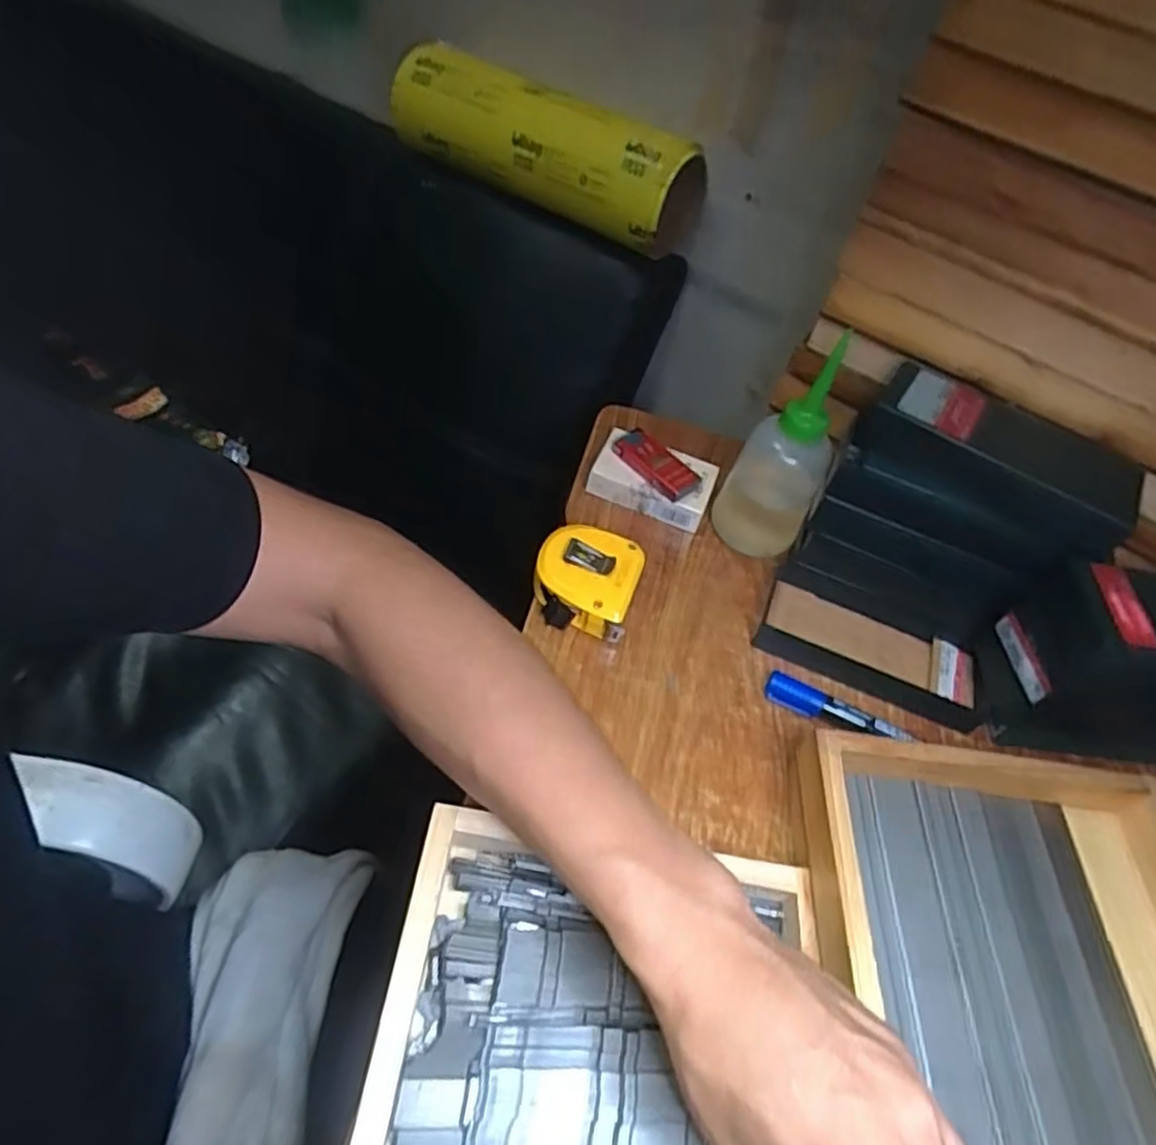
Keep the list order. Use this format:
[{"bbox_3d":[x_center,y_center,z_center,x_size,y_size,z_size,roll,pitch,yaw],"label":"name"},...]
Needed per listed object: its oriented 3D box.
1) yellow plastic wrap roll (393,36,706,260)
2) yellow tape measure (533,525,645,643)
[{"bbox_3d":[-0.042,-0.419,0.696,0.348,0.107,0.076,34,54,16],"label":"yellow plastic wrap roll"},{"bbox_3d":[0.006,0.005,0.477,0.067,0.033,0.070,19,51,3],"label":"yellow tape measure"}]

